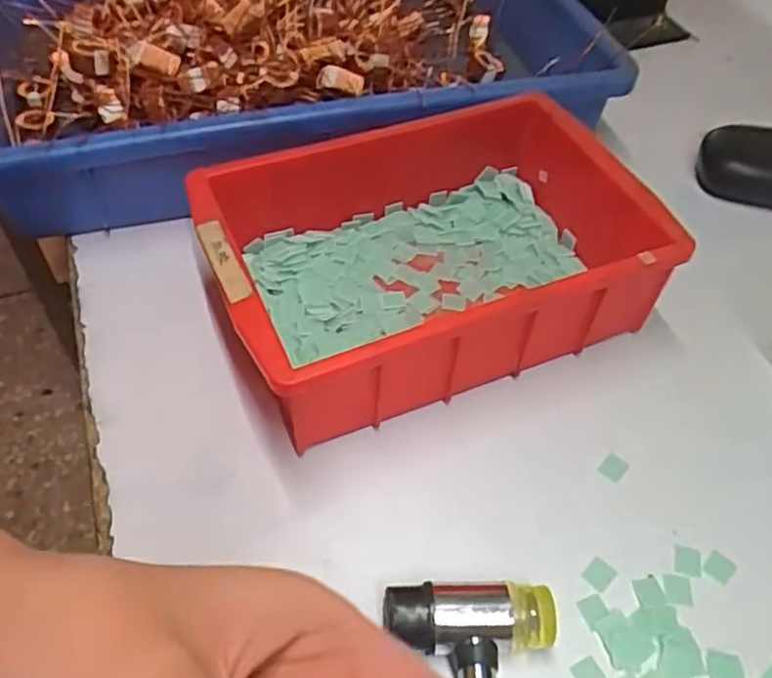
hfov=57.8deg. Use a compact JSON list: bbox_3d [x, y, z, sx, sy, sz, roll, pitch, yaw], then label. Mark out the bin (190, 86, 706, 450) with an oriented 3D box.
[{"bbox_3d":[0.021,-0.038,0.337,0.198,0.066,0.132,-18,54,-15],"label":"bin"}]

